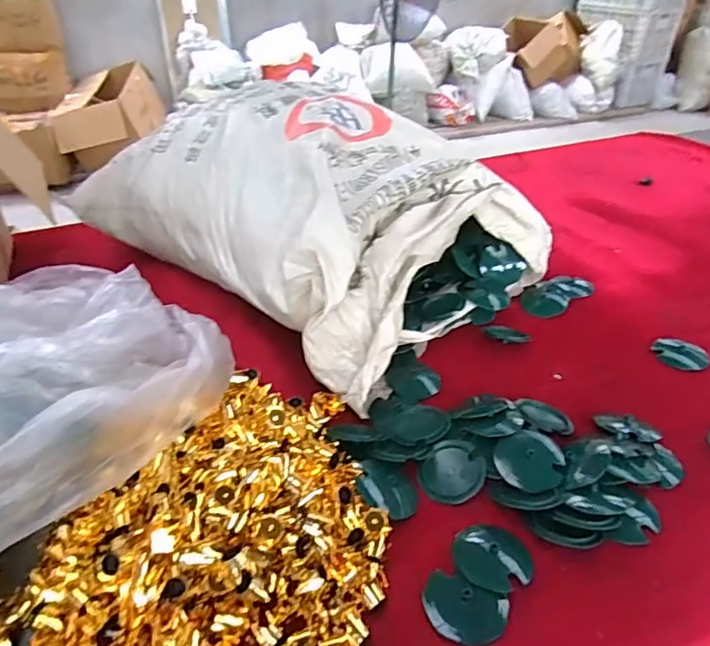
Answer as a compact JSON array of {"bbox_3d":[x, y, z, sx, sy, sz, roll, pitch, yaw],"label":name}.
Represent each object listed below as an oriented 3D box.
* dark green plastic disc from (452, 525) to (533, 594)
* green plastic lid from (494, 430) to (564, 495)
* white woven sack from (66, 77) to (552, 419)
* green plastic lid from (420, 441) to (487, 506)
[{"bbox_3d":[0.136,0.231,0.526,0.075,0.015,0.076,0,35,0],"label":"dark green plastic disc"},{"bbox_3d":[0.205,0.161,0.627,0.074,0.009,0.075,-12,48,14],"label":"green plastic lid"},{"bbox_3d":[-0.110,-0.238,0.961,0.474,0.279,0.779,-29,44,-36],"label":"white woven sack"},{"bbox_3d":[0.110,0.168,0.604,0.068,0.008,0.074,-5,48,5],"label":"green plastic lid"}]

